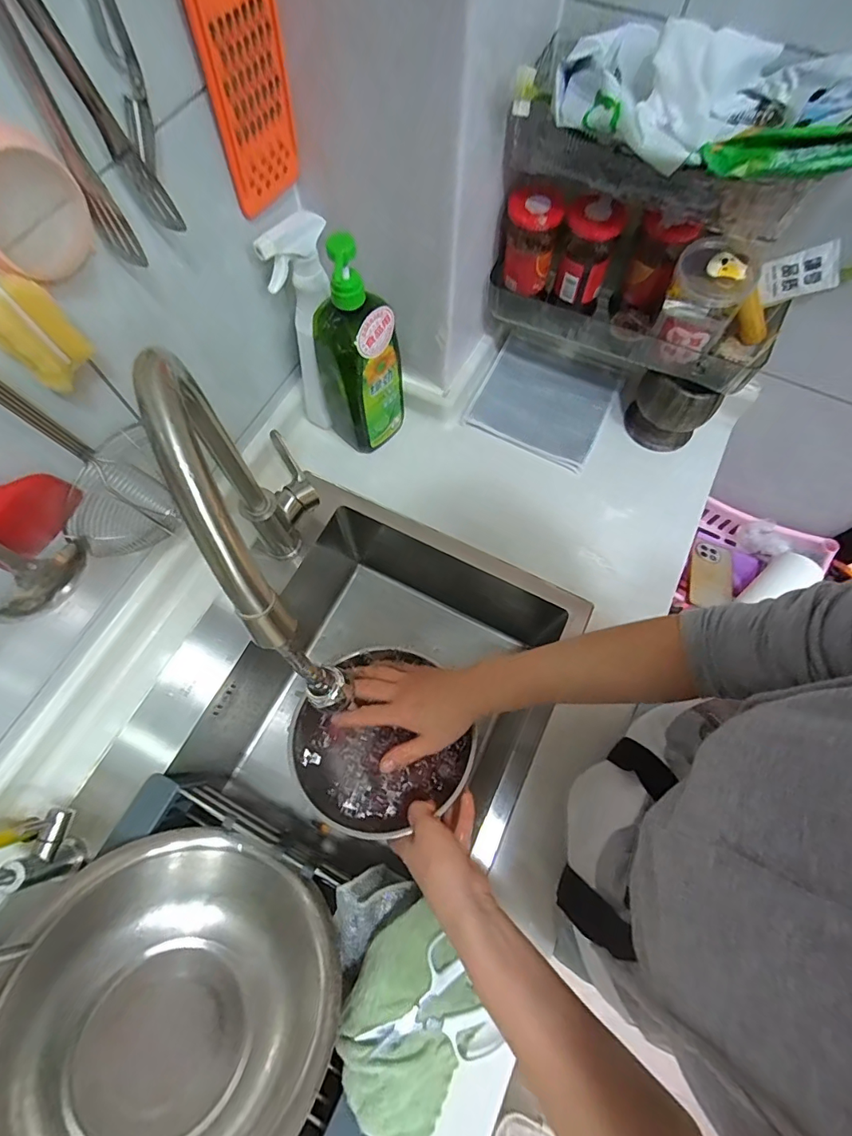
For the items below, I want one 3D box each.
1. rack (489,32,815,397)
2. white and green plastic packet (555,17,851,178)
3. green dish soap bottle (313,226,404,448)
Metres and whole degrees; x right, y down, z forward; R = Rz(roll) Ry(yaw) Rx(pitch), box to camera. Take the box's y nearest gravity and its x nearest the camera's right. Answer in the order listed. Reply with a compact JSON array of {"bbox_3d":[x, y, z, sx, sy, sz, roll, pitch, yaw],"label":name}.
[{"bbox_3d":[0.255,-0.352,0.536,0.354,0.227,0.136,23,70,8],"label":"rack"},{"bbox_3d":[0.259,-0.398,0.394,0.291,0.057,0.132,19,70,7],"label":"white and green plastic packet"},{"bbox_3d":[-0.083,-0.265,0.587,0.091,0.268,0.078,-41,74,-15],"label":"green dish soap bottle"}]

